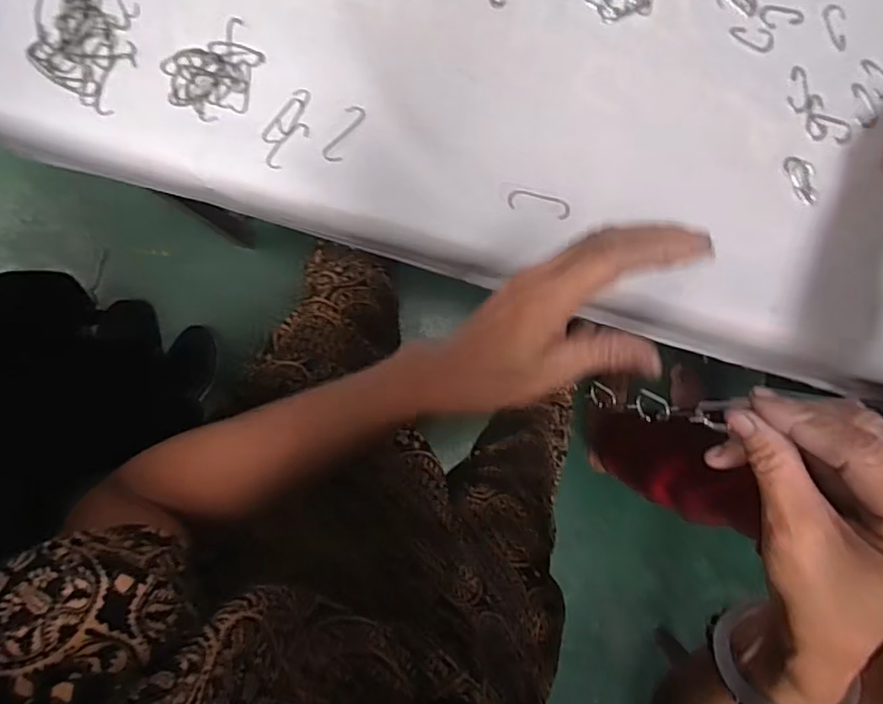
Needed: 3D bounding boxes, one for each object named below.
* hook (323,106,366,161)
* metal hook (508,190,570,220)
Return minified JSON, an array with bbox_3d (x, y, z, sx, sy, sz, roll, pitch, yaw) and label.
[{"bbox_3d":[-0.074,-0.167,0.454,0.015,0.004,0.047,27,91,-6],"label":"hook"},{"bbox_3d":[0.078,-0.118,0.474,0.051,0.004,0.017,13,92,-5],"label":"metal hook"}]

